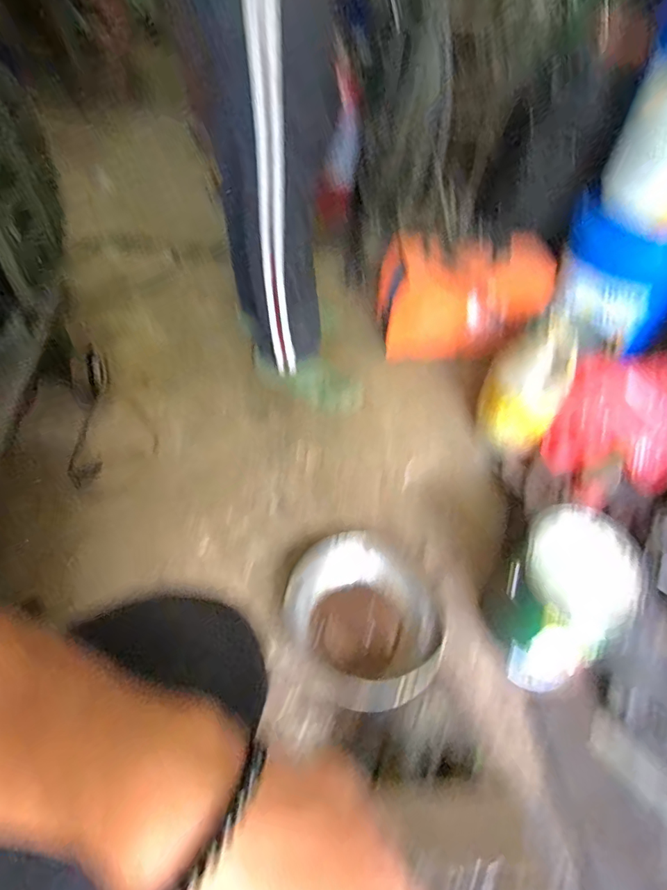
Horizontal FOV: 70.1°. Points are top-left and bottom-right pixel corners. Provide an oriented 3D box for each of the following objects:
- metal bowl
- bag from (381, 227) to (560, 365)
[{"bbox_3d":[0.055,0.271,0.756,0.228,0.098,0.260,-20,52,-22],"label":"metal bowl"},{"bbox_3d":[0.321,-0.371,1.214,0.392,0.229,0.220,0,47,-5],"label":"bag"}]

